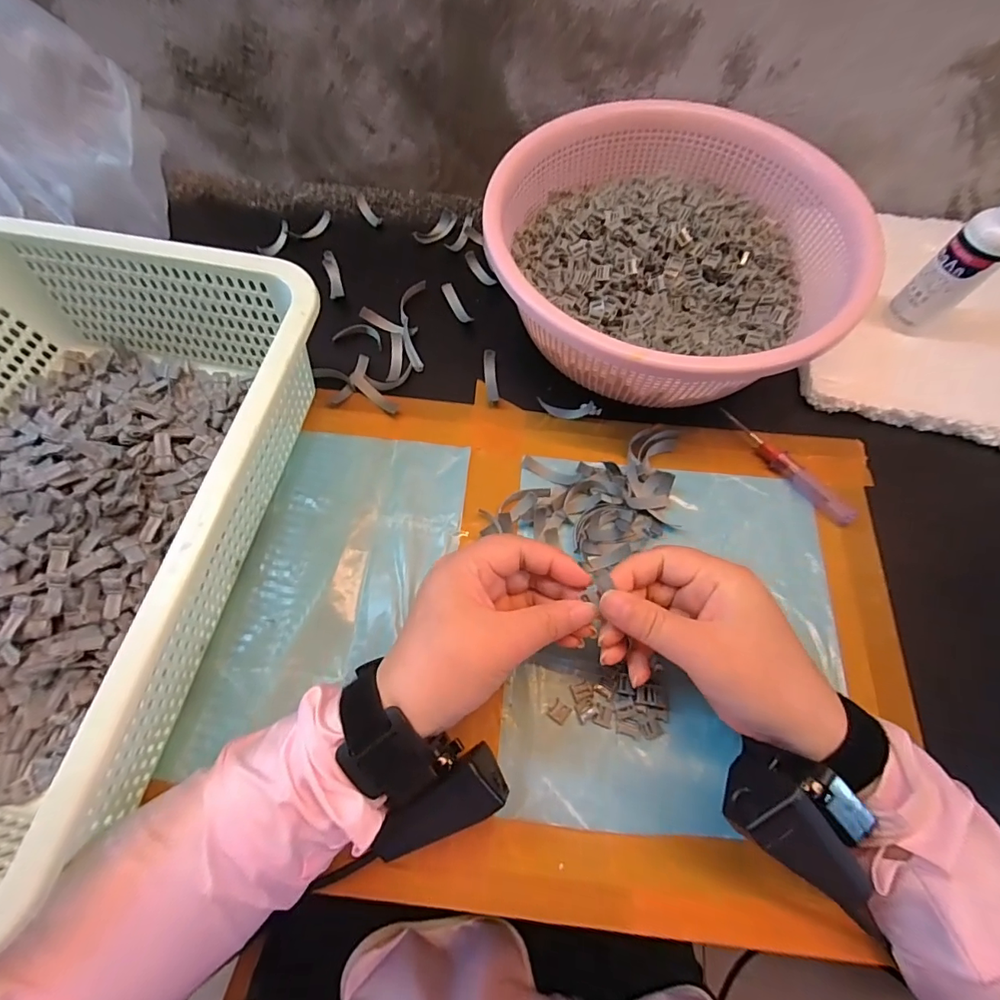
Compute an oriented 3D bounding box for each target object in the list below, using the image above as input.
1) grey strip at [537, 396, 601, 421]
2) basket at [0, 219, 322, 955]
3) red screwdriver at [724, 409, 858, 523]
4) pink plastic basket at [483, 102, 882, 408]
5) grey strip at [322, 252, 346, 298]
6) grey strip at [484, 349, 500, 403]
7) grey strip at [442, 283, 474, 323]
[{"bbox_3d":[0.057,-0.074,0.388,0.051,0.012,0.014,2,66,-1],"label":"grey strip"},{"bbox_3d":[-0.274,0.003,0.290,0.268,0.103,0.377,11,66,3],"label":"basket"},{"bbox_3d":[0.223,-0.027,0.369,0.019,0.012,0.119,-38,72,-17],"label":"red screwdriver"},{"bbox_3d":[0.126,-0.178,0.381,0.249,0.107,0.257,1,66,-2],"label":"pink plastic basket"},{"bbox_3d":[-0.154,-0.207,0.440,0.013,0.007,0.046,-13,84,-8],"label":"grey strip"},{"bbox_3d":[-0.007,-0.103,0.397,0.010,0.011,0.047,-4,66,-4],"label":"grey strip"},{"bbox_3d":[-0.040,-0.177,0.428,0.011,0.004,0.046,-26,69,-13],"label":"grey strip"}]

